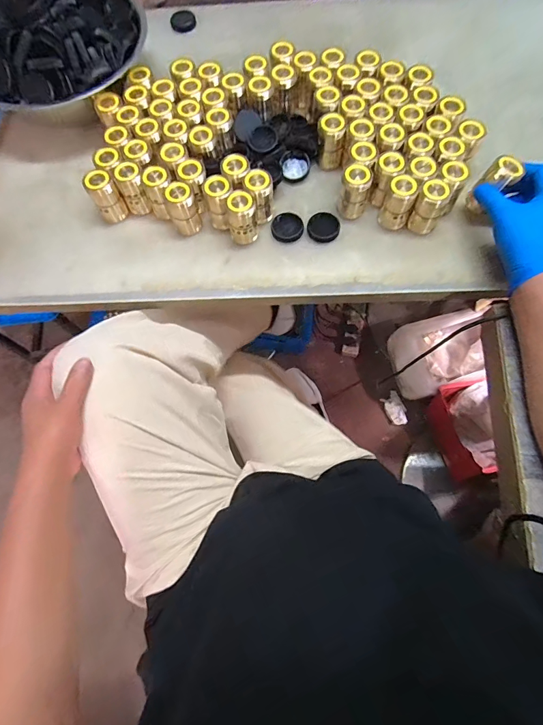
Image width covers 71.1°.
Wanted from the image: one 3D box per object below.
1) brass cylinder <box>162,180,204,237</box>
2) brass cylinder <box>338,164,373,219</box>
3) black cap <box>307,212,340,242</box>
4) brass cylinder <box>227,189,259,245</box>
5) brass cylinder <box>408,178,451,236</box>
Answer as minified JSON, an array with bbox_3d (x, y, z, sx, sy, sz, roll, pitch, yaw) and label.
[{"bbox_3d":[-0.119,-0.204,0.509,0.038,0.066,0.031,-5,71,0],"label":"brass cylinder"},{"bbox_3d":[0.113,-0.229,0.512,0.035,0.066,0.032,0,71,1],"label":"brass cylinder"},{"bbox_3d":[0.072,-0.186,0.524,0.043,0.016,0.038,4,71,3],"label":"black cap"},{"bbox_3d":[-0.038,-0.191,0.502,0.035,0.069,0.035,-8,71,-1],"label":"brass cylinder"},{"bbox_3d":[0.208,-0.204,0.503,0.033,0.068,0.036,0,71,1],"label":"brass cylinder"}]

